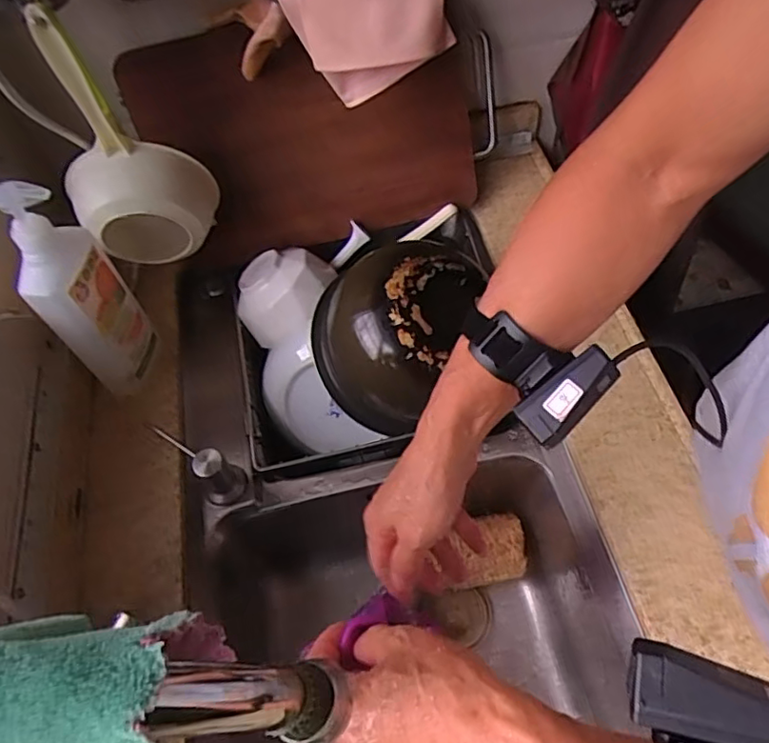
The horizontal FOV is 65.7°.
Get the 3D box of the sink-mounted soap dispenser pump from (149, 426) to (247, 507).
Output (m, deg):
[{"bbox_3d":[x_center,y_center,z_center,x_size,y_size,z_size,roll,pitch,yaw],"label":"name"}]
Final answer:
[{"bbox_3d":[-0.187,0.083,0.598,0.099,0.071,0.040,38,68,25],"label":"sink-mounted soap dispenser pump"}]

